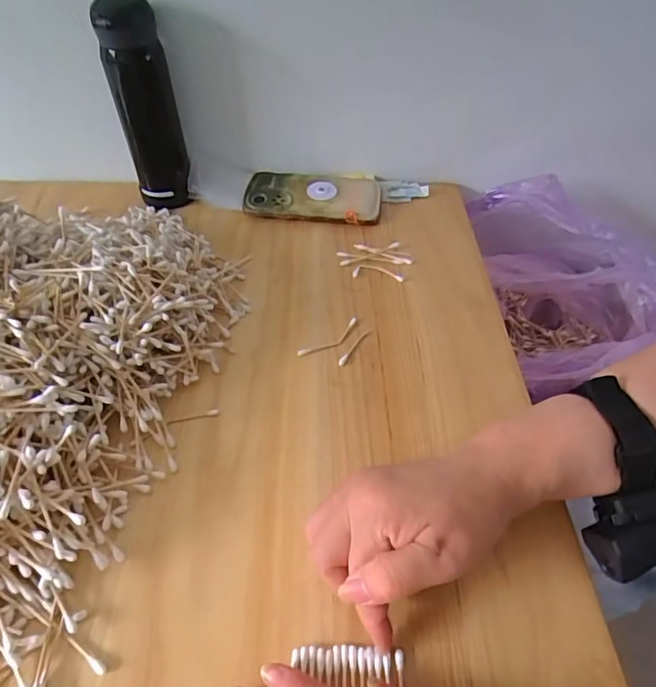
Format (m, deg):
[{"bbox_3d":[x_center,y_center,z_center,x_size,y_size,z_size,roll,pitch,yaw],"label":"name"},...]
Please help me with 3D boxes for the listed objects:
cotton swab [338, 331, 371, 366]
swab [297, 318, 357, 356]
[{"bbox_3d":[0.024,0.002,0.460,0.007,0.006,0.053,24,50,21],"label":"cotton swab"},{"bbox_3d":[0.004,-0.003,0.459,0.068,0.004,0.018,-30,53,-27],"label":"swab"}]

